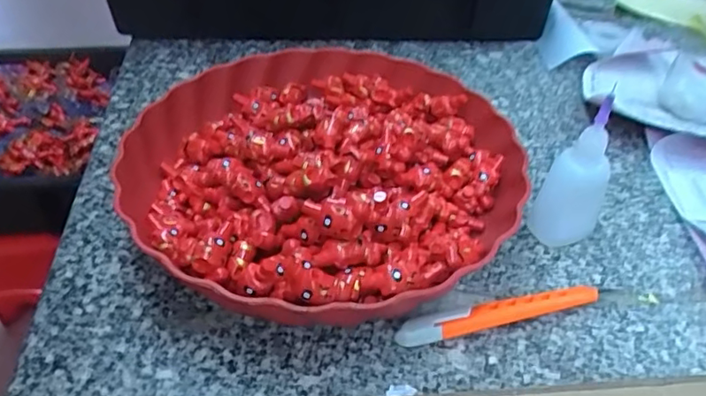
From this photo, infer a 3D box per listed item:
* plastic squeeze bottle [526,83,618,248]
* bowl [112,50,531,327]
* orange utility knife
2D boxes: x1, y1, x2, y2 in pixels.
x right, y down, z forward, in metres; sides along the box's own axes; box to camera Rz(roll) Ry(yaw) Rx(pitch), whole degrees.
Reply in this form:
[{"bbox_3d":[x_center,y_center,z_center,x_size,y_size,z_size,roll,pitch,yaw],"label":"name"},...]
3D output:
[{"bbox_3d":[0.133,-0.011,0.354,0.027,0.095,0.030,-20,45,-22],"label":"plastic squeeze bottle"},{"bbox_3d":[-0.018,-0.019,0.377,0.231,0.070,0.234,1,41,-1],"label":"bowl"},{"bbox_3d":[0.099,0.062,0.331,0.156,0.016,0.015,-9,42,-12],"label":"orange utility knife"}]

